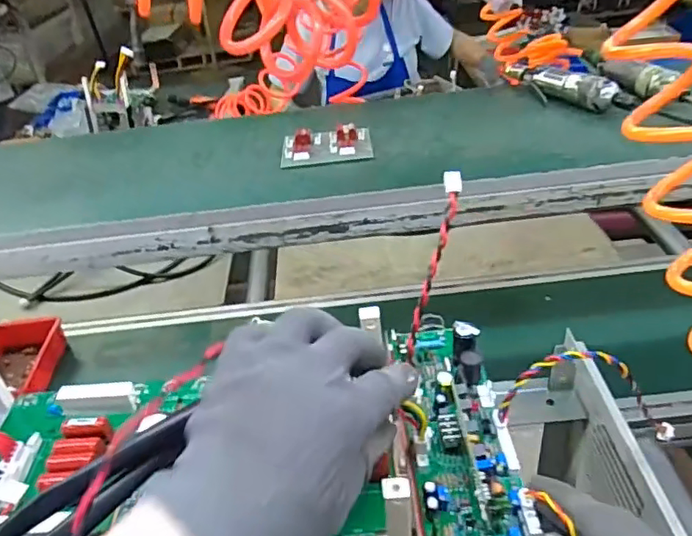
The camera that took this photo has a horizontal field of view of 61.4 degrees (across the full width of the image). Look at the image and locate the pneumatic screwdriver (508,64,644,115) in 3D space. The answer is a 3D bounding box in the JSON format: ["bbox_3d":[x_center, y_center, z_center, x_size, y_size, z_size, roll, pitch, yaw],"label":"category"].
[{"bbox_3d":[0.293,-0.255,0.814,0.047,0.041,0.232,-23,39,-21],"label":"pneumatic screwdriver"}]

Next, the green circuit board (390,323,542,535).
[{"bbox_3d":[0.062,0.085,0.352,0.073,0.055,0.172,-5,39,3],"label":"green circuit board"}]

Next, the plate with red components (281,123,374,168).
[{"bbox_3d":[-0.025,-0.161,0.765,0.116,0.021,0.077,-7,36,1],"label":"plate with red components"}]

